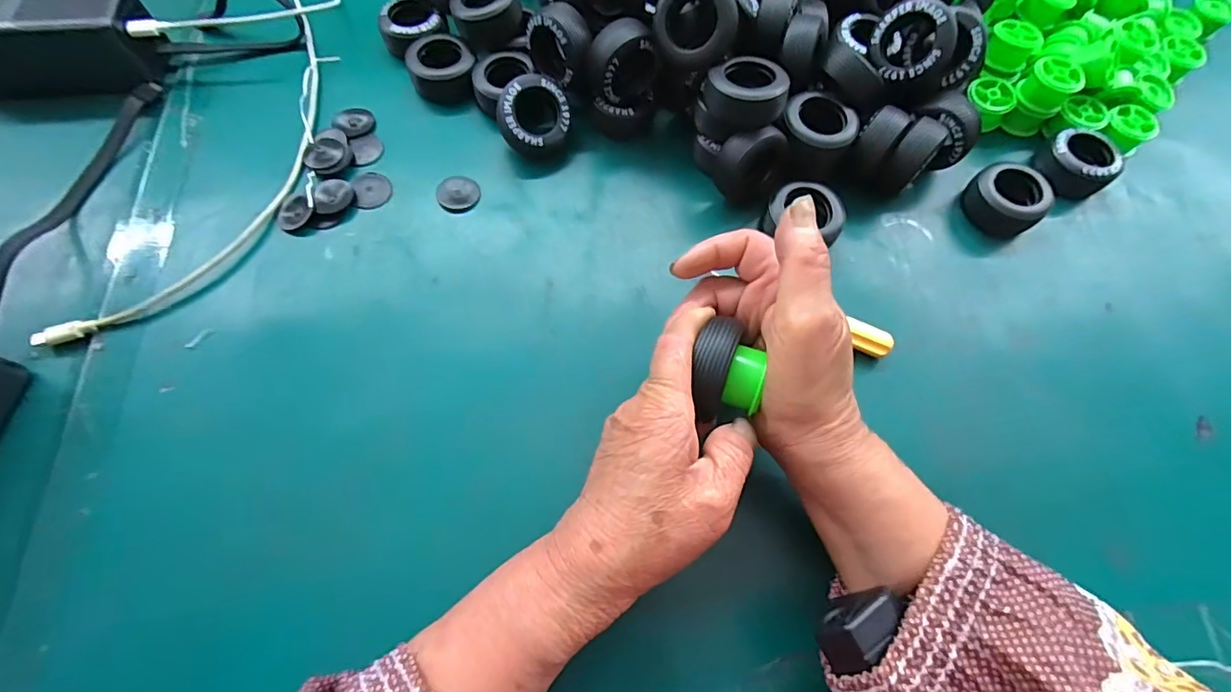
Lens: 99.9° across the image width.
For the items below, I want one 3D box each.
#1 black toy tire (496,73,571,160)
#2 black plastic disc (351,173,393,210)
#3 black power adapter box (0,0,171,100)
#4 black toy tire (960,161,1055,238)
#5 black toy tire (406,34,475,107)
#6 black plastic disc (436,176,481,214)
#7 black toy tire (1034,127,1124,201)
[{"bbox_3d":[-0.055,-0.155,0.351,0.048,0.024,0.048,-6,100,-17],"label":"black toy tire"},{"bbox_3d":[-0.163,-0.105,0.346,0.024,0.004,0.028,-13,69,-8],"label":"black plastic disc"},{"bbox_3d":[-0.394,-0.215,0.359,0.130,0.049,0.055,-7,68,-5],"label":"black power adapter box"},{"bbox_3d":[0.265,-0.099,0.352,0.039,0.029,0.047,-32,73,-14],"label":"black toy tire"},{"bbox_3d":[-0.125,-0.203,0.379,0.045,0.027,0.041,-6,68,-5],"label":"black toy tire"},{"bbox_3d":[-0.106,-0.103,0.348,0.028,0.005,0.030,1,68,-2],"label":"black plastic disc"},{"bbox_3d":[0.329,-0.132,0.368,0.039,0.022,0.048,-37,74,-16],"label":"black toy tire"}]

